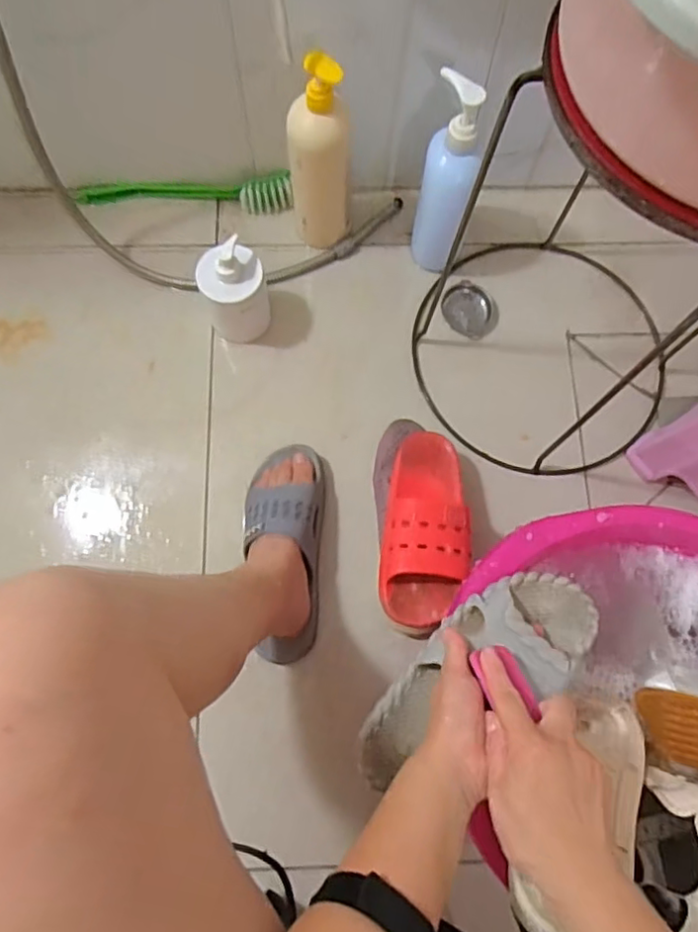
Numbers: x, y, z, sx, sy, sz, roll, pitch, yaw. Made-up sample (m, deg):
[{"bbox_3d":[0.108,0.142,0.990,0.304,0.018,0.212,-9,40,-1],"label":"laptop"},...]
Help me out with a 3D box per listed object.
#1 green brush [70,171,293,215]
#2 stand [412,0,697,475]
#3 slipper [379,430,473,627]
[{"bbox_3d":[-0.224,-0.394,0.882,0.281,0.075,0.039,-9,75,-4],"label":"green brush"},{"bbox_3d":[0.268,-0.214,0.637,0.277,0.448,0.350,33,76,7],"label":"stand"},{"bbox_3d":[0.091,0.055,0.685,0.095,0.063,0.240,8,56,1],"label":"slipper"}]

